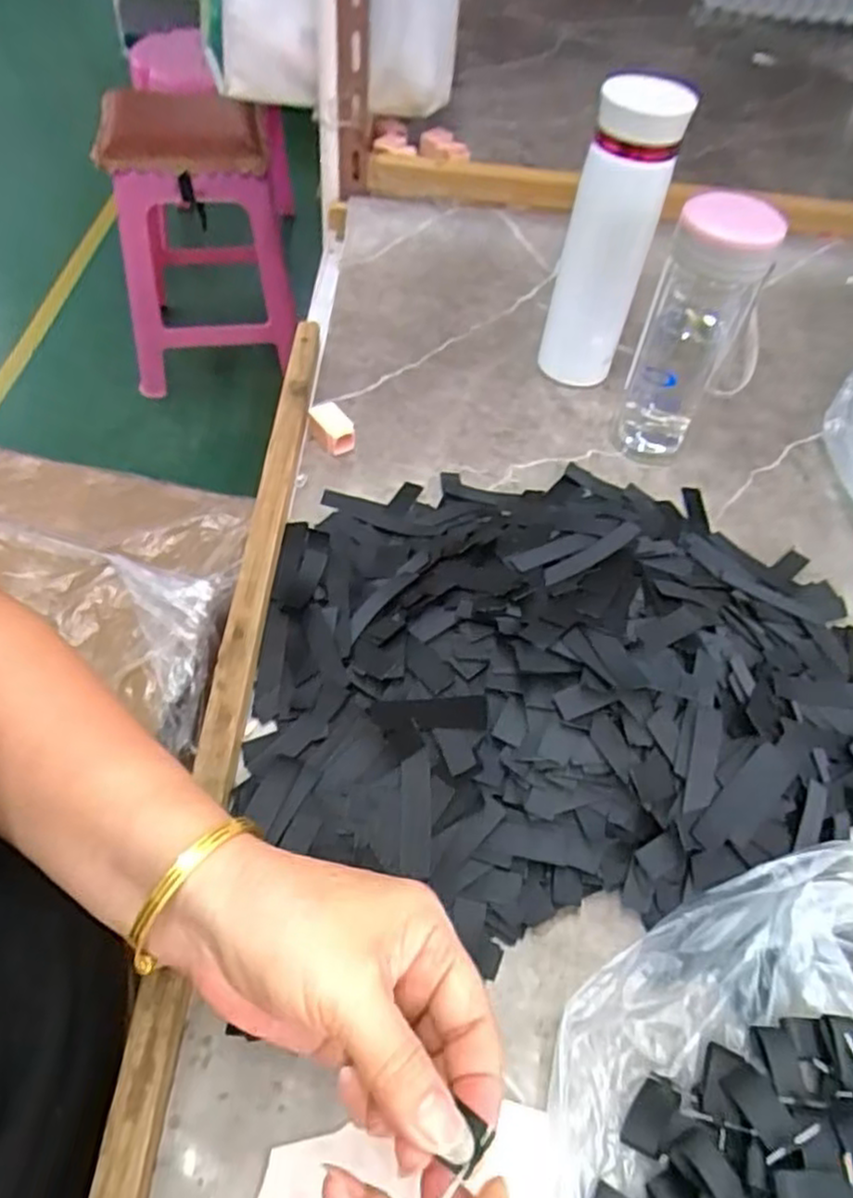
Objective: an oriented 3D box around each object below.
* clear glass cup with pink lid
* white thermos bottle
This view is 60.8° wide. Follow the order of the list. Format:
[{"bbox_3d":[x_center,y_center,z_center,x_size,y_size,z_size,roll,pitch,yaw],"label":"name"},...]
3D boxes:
[{"bbox_3d":[0.194,-0.196,0.541,0.064,0.188,0.063,18,53,9],"label":"clear glass cup with pink lid"},{"bbox_3d":[0.144,-0.283,0.585,0.068,0.217,0.063,13,52,6],"label":"white thermos bottle"}]

